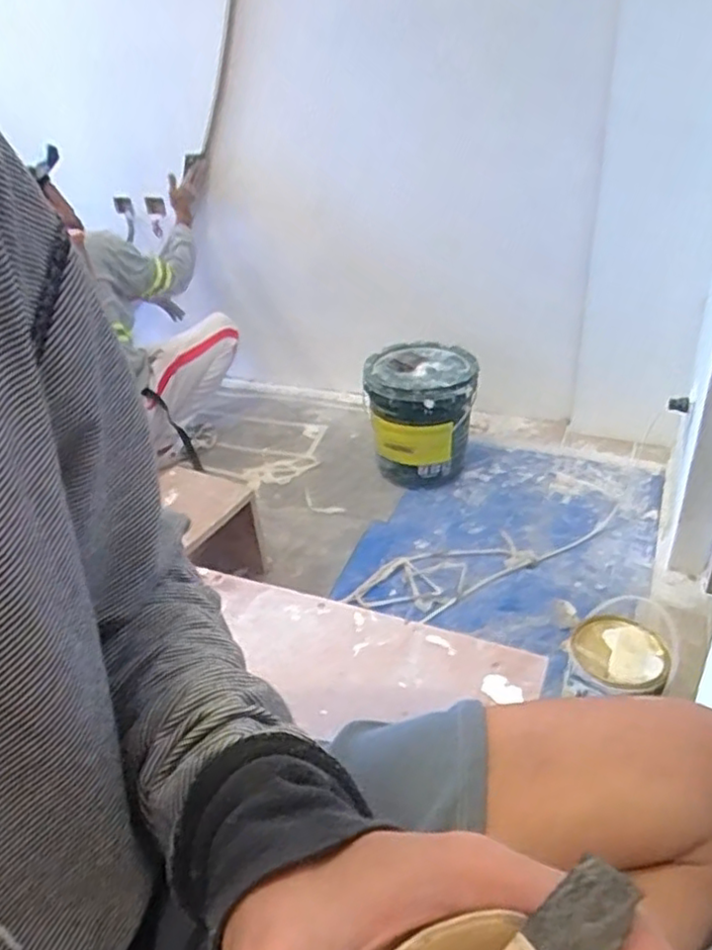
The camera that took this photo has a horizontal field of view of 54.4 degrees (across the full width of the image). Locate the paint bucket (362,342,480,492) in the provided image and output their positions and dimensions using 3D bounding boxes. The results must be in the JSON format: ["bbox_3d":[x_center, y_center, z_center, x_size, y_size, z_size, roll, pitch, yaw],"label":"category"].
[{"bbox_3d":[0.176,-0.145,1.843,0.277,0.331,0.243,3,33,11],"label":"paint bucket"}]

